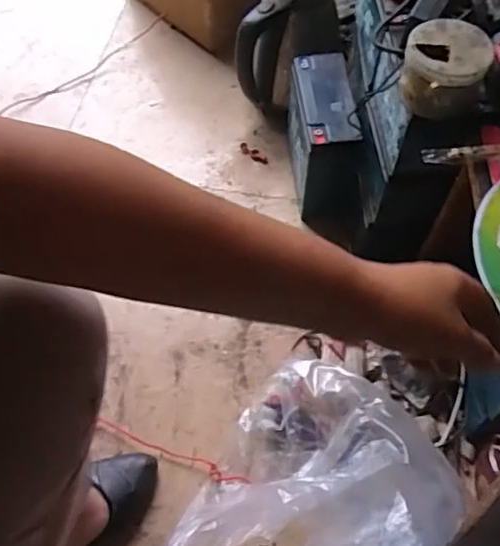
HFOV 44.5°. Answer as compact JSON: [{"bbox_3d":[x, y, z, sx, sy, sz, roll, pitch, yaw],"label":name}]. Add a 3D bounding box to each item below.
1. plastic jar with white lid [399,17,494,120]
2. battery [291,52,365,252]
[{"bbox_3d":[0.206,-0.218,0.653,0.084,0.070,0.078,-1,59,1],"label":"plastic jar with white lid"},{"bbox_3d":[0.106,-0.203,0.922,0.082,0.161,0.180,-4,59,-1],"label":"battery"}]

